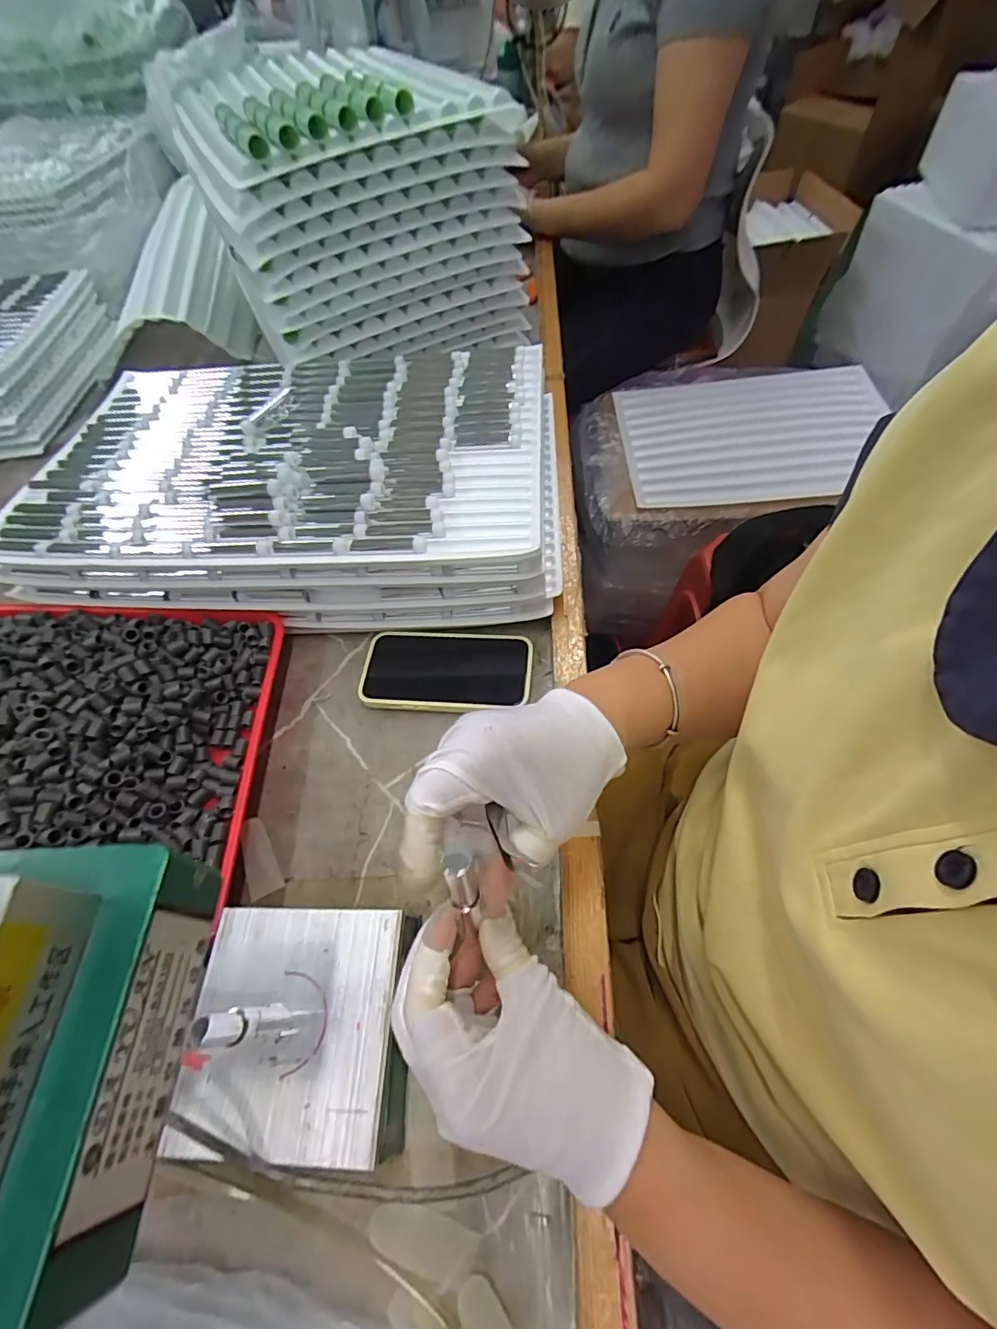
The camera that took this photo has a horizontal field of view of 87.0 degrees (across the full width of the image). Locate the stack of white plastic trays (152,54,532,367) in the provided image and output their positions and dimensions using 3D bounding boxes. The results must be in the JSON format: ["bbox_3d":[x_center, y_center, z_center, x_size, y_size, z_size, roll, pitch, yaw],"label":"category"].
[{"bbox_3d":[-0.199,-0.597,0.690,0.335,0.241,0.381,-25,60,-11],"label":"stack of white plastic trays"}]

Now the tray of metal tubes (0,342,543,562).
[{"bbox_3d":[-0.206,-0.218,0.520,0.488,0.028,0.314,-1,58,6],"label":"tray of metal tubes"}]

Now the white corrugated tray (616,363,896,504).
[{"bbox_3d":[0.448,-0.415,0.937,0.439,0.020,0.348,-2,61,8],"label":"white corrugated tray"}]

